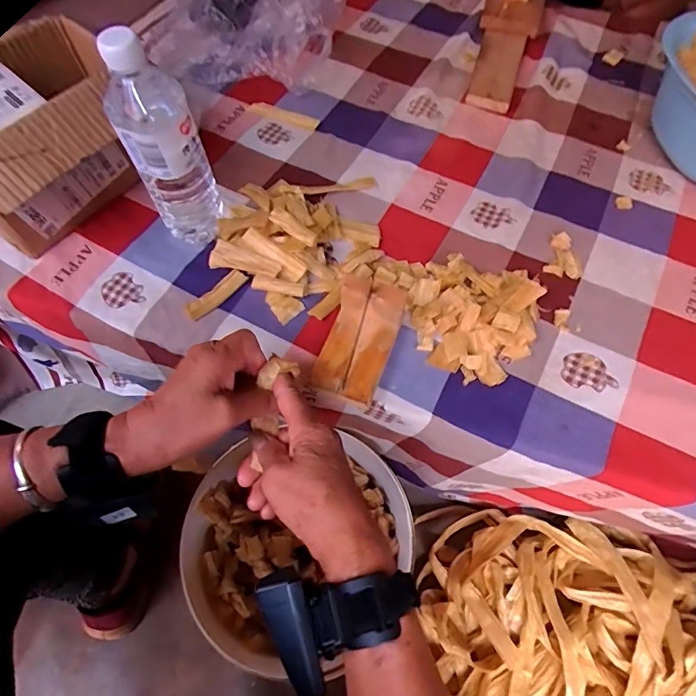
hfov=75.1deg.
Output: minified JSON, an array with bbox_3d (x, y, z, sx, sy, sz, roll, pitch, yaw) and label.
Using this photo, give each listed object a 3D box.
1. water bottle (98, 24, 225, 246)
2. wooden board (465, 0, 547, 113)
[{"bbox_3d":[-0.177,-0.191,0.445,0.069,0.208,0.069,-23,63,-11],"label":"water bottle"},{"bbox_3d":[0.235,-0.473,0.650,0.088,0.102,0.296,15,76,9],"label":"wooden board"}]

